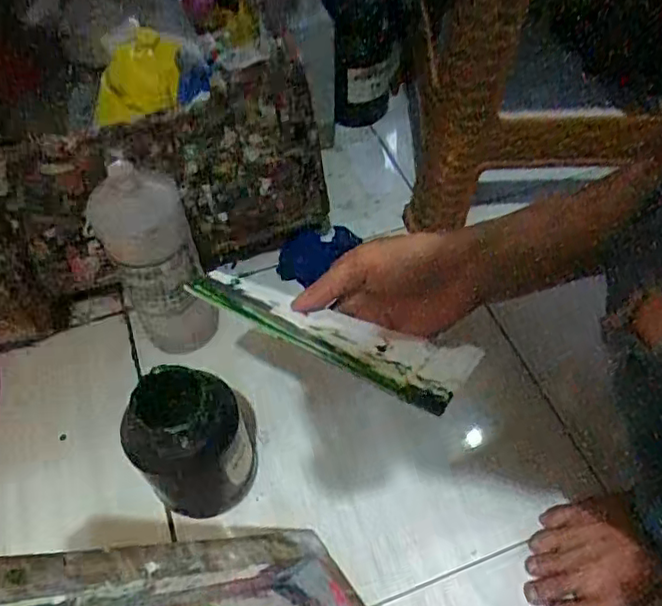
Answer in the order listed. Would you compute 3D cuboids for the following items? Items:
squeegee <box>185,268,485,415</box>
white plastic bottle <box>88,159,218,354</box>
[{"bbox_3d":[0.001,0.016,0.442,0.195,0.009,0.076,24,34,19],"label":"squeegee"},{"bbox_3d":[-0.172,-0.038,0.618,0.080,0.209,0.073,-24,56,-14],"label":"white plastic bottle"}]

